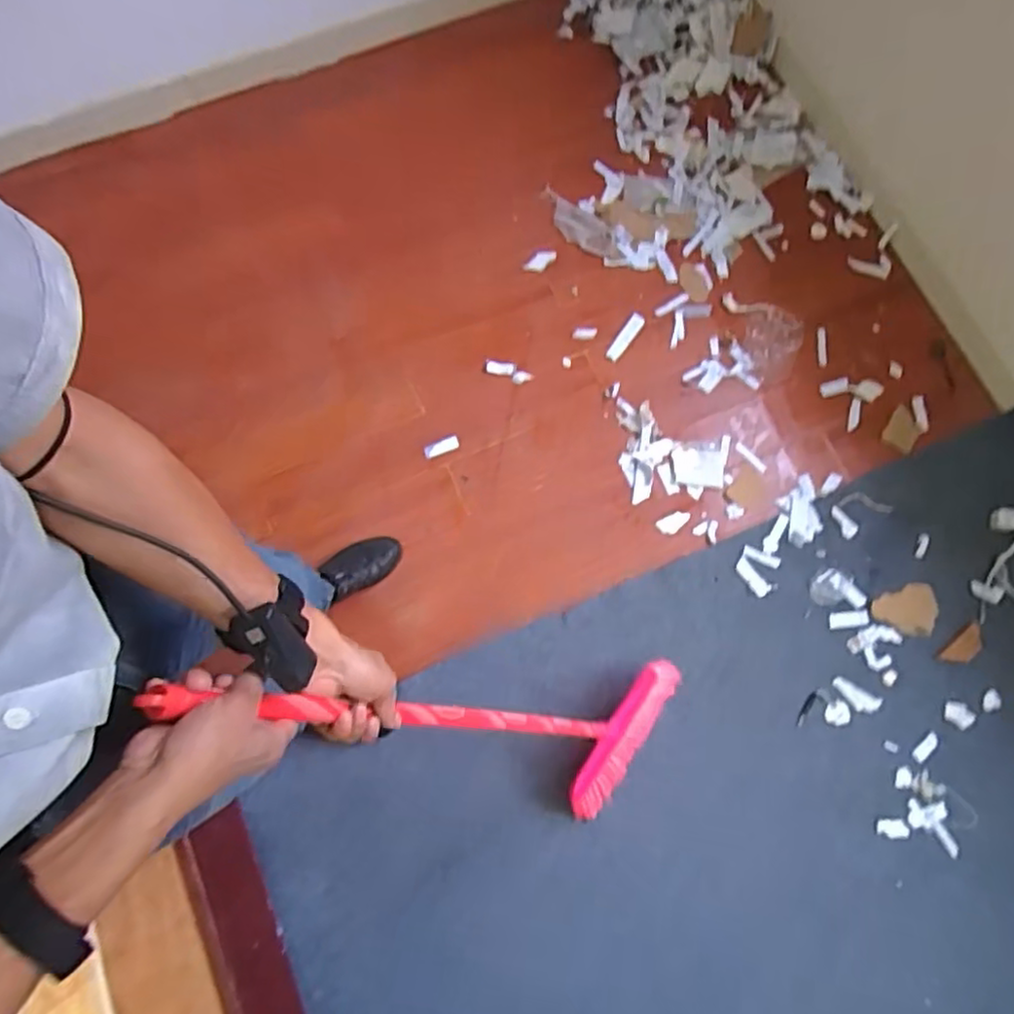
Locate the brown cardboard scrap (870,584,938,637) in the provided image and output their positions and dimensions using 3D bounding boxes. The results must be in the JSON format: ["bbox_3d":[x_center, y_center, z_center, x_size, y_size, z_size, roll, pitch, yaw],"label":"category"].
[{"bbox_3d":[0.842,0.206,1.430,0.130,0.004,0.108,19,76,4],"label":"brown cardboard scrap"}]

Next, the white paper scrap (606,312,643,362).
[{"bbox_3d":[0.280,-0.400,1.597,0.033,0.010,0.133,34,78,8],"label":"white paper scrap"}]

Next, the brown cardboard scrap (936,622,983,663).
[{"bbox_3d":[0.943,0.292,1.398,0.117,0.005,0.049,-35,78,-9],"label":"brown cardboard scrap"}]

